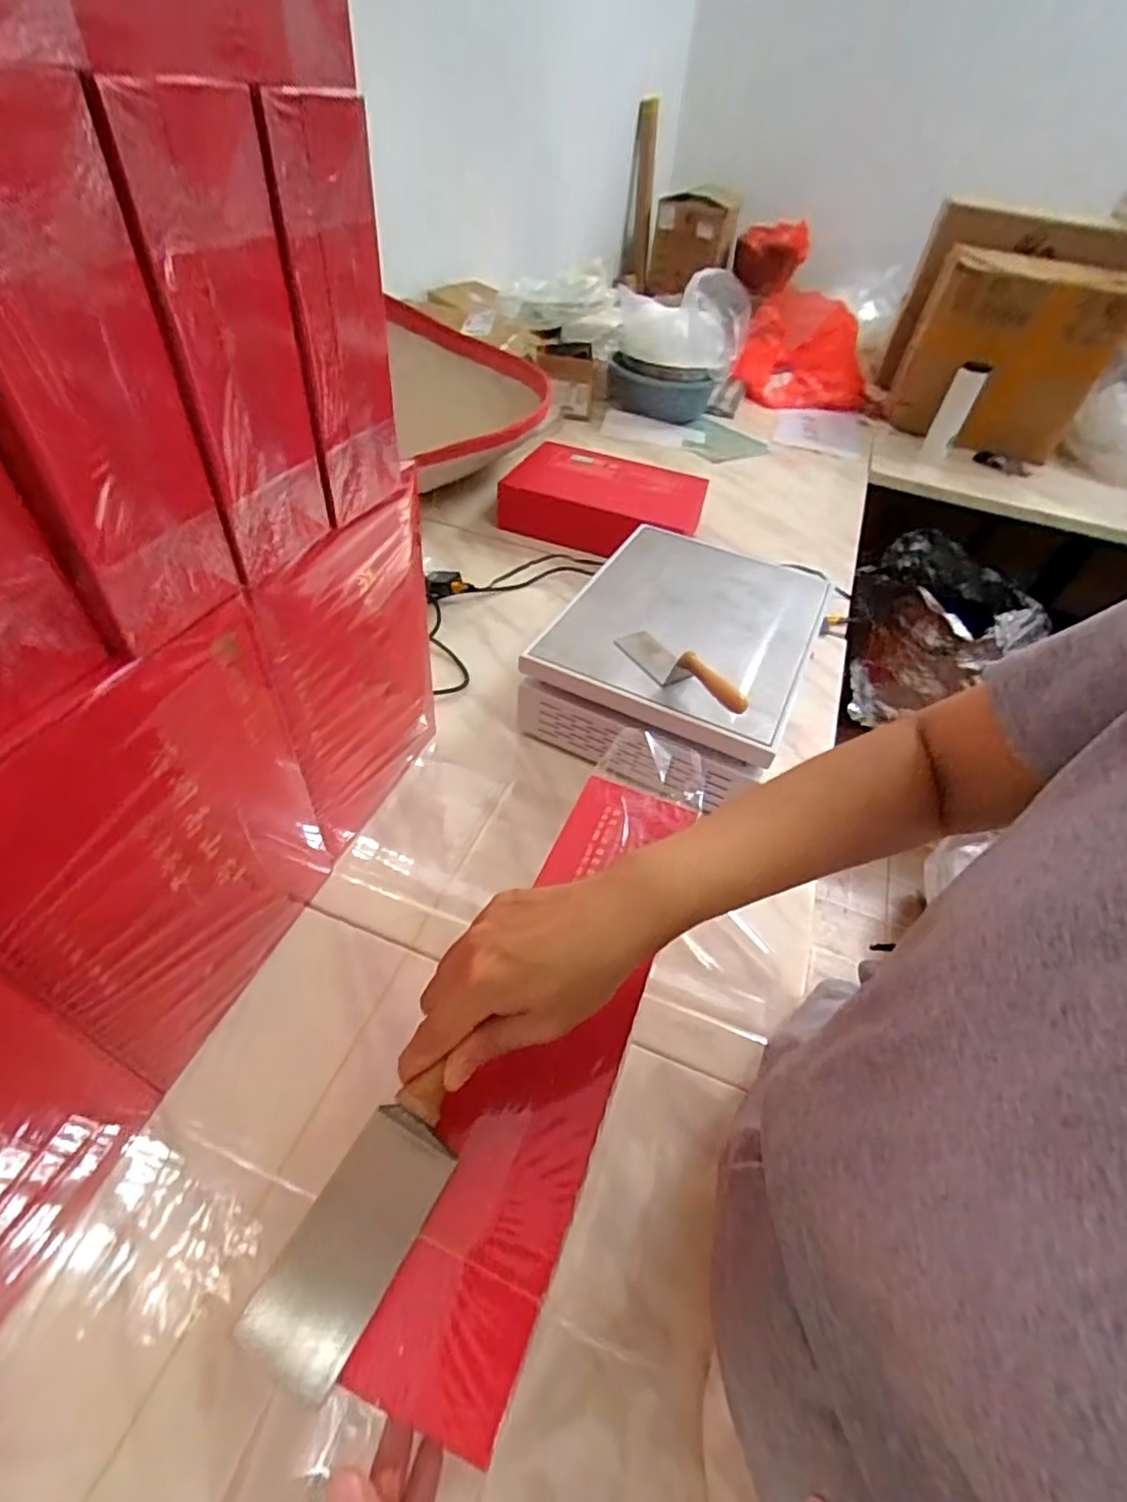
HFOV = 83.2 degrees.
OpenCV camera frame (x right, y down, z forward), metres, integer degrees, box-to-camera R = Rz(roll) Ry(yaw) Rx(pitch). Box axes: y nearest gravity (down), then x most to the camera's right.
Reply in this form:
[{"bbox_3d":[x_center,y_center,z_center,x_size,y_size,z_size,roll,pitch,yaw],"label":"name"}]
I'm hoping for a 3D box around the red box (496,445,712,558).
[{"bbox_3d":[0.080,-0.476,1.246,0.366,0.103,0.252,17,47,9],"label":"red box"}]

